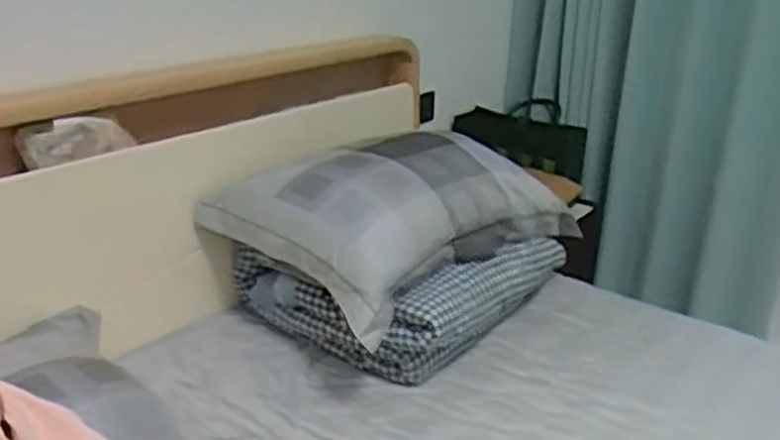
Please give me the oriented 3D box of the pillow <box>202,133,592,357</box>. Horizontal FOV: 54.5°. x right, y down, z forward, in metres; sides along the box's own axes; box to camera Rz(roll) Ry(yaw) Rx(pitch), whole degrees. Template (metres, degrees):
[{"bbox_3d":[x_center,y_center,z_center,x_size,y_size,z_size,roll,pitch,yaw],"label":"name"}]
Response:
[{"bbox_3d":[0.029,-0.042,1.558,0.431,0.204,0.678,18,28,35],"label":"pillow"}]

